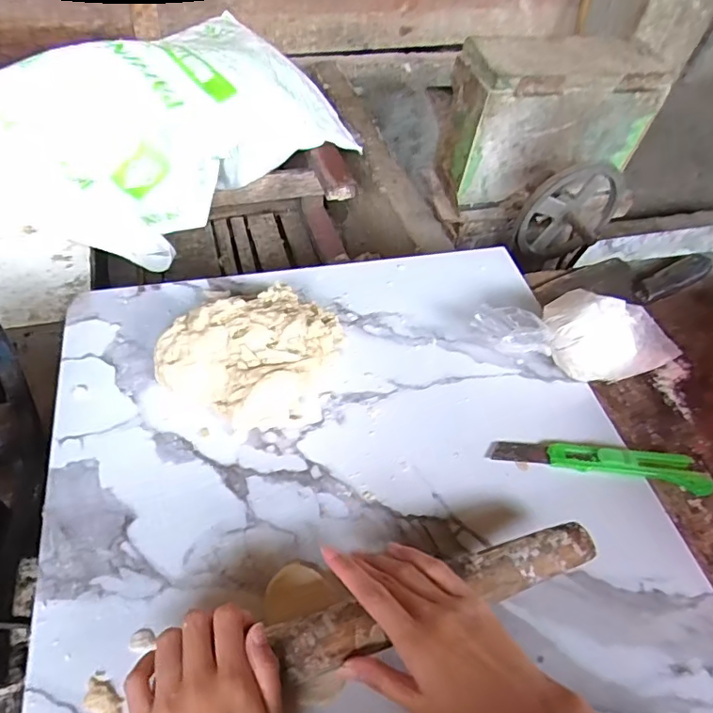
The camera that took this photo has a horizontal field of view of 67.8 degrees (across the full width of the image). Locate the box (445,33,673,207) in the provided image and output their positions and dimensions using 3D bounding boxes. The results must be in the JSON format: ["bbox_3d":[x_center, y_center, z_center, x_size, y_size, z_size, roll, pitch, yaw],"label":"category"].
[{"bbox_3d":[0.338,-0.427,0.953,0.339,0.225,0.138,-10,55,-16],"label":"box"}]

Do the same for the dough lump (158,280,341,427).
[{"bbox_3d":[-0.087,-0.007,0.491,0.137,0.067,0.147,5,52,-6],"label":"dough lump"}]

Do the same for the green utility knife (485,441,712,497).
[{"bbox_3d":[0.217,0.094,0.473,0.194,0.022,0.030,11,52,-1],"label":"green utility knife"}]

